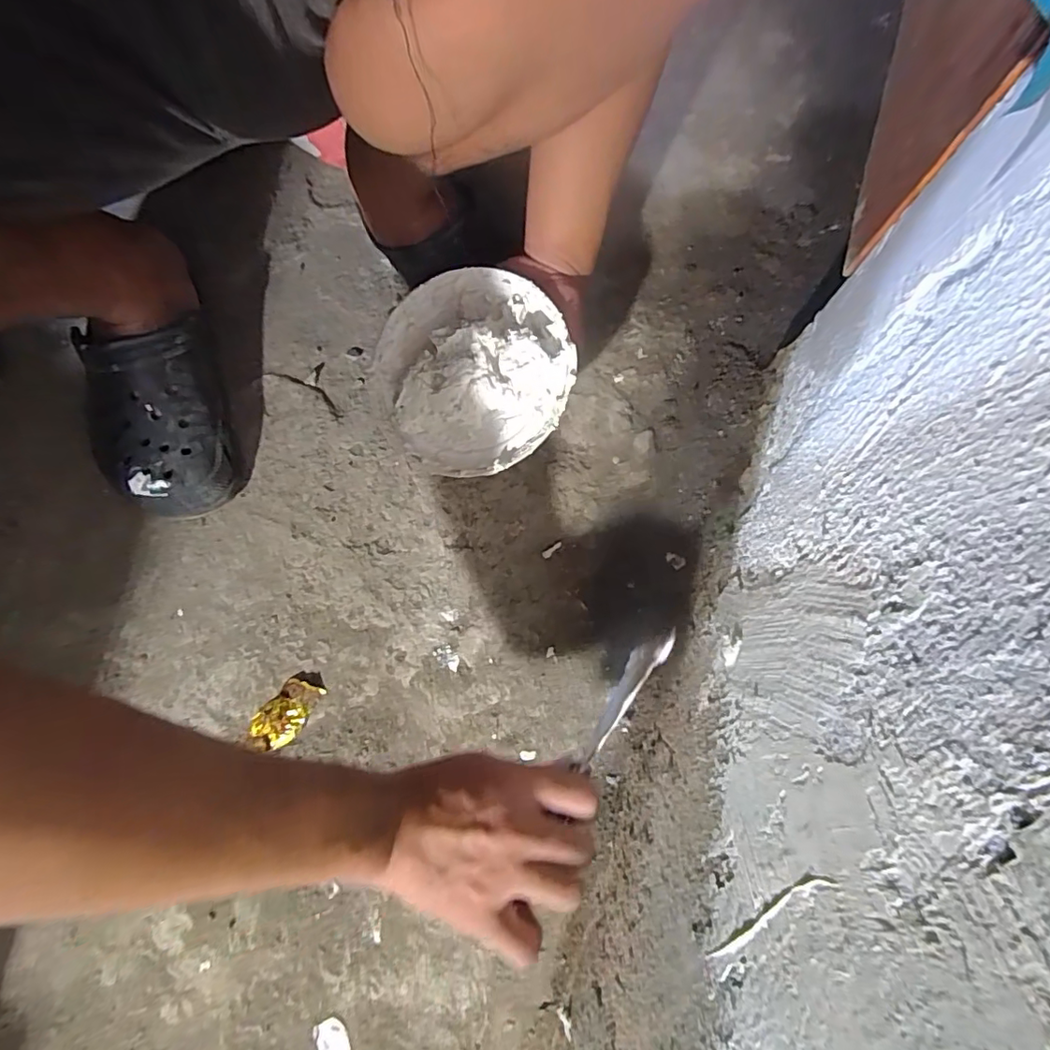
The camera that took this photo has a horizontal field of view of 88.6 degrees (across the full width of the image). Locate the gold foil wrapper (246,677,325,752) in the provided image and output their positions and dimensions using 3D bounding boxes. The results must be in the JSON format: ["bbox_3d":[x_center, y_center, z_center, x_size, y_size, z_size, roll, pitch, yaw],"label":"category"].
[{"bbox_3d":[-0.204,0.161,0.459,0.037,0.013,0.065,42,80,8],"label":"gold foil wrapper"}]

